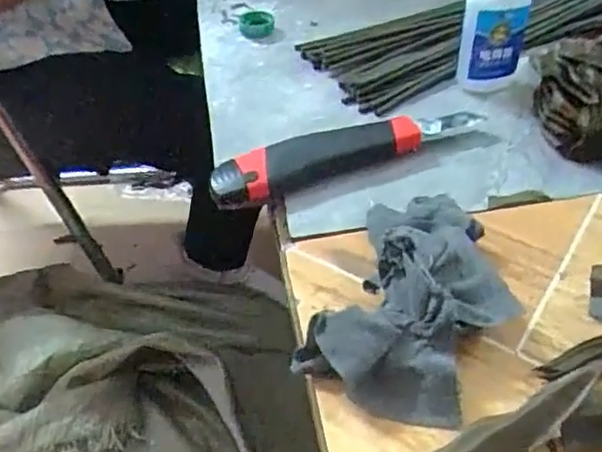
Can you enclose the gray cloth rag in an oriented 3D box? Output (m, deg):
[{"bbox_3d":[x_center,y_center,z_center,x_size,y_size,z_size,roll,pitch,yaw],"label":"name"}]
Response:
[{"bbox_3d":[0.063,0.027,0.316,0.088,0.036,0.142,17,48,17],"label":"gray cloth rag"}]

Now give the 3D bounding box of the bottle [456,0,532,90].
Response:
[{"bbox_3d":[0.136,-0.157,0.431,0.047,0.132,0.029,-5,46,-3],"label":"bottle"}]

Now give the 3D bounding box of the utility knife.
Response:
[{"bbox_3d":[0.029,-0.055,0.412,0.179,0.017,0.037,-18,48,-16],"label":"utility knife"}]

